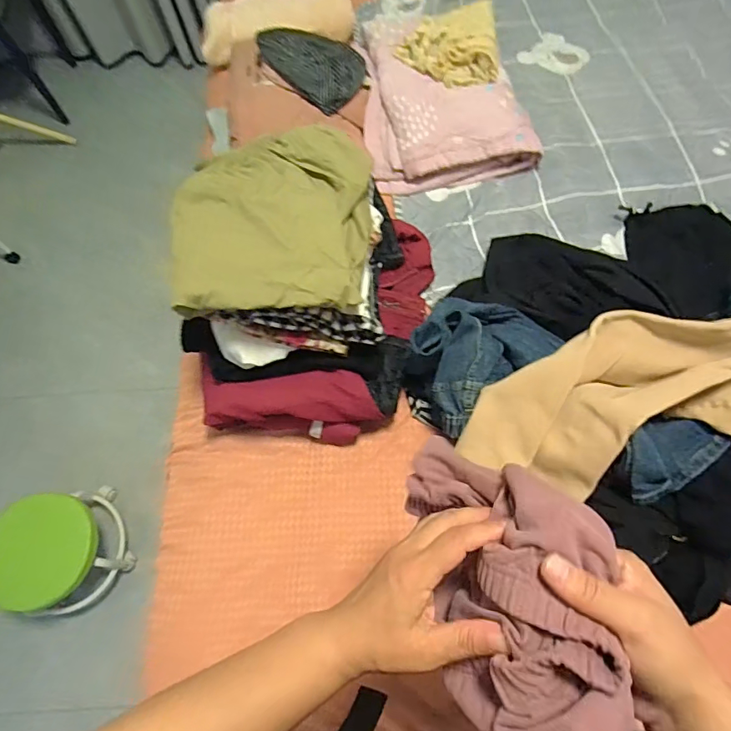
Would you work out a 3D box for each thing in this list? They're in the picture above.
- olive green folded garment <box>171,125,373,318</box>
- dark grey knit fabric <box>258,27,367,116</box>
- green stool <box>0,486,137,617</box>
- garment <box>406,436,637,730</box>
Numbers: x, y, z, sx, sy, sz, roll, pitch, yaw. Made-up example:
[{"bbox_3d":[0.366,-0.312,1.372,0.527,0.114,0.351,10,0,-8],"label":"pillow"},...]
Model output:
[{"bbox_3d":[-0.131,-0.207,0.687,0.279,0.059,0.283,-6,67,0],"label":"olive green folded garment"},{"bbox_3d":[-0.108,-0.646,0.992,0.179,0.079,0.233,-42,71,-14],"label":"dark grey knit fabric"},{"bbox_3d":[-0.738,0.452,1.149,0.248,0.240,0.249,-30,69,-10],"label":"green stool"},{"bbox_3d":[0.100,0.144,0.332,0.108,0.129,0.209,-10,67,-1],"label":"garment"}]

